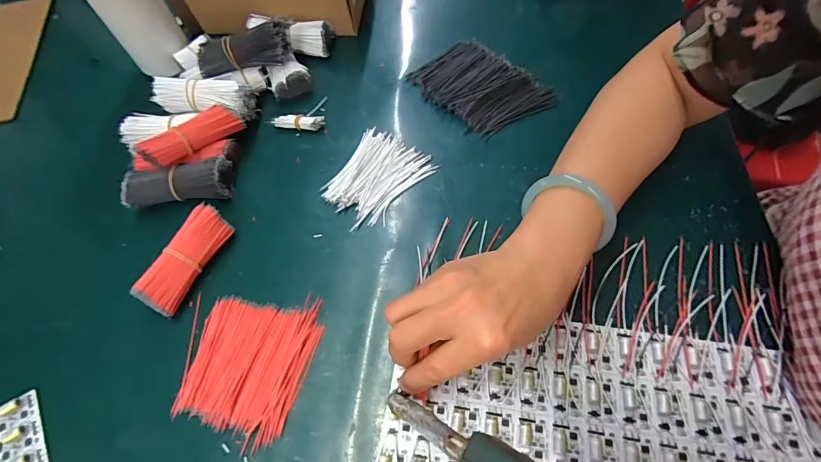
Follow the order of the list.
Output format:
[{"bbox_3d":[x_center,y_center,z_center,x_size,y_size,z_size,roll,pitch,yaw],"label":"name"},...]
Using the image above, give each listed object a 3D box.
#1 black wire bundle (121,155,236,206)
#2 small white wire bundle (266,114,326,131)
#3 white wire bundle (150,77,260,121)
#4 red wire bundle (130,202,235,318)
[{"bbox_3d":[-0.215,-0.044,0.388,0.091,0.034,0.034,-11,60,-2],"label":"black wire bundle"},{"bbox_3d":[-0.118,-0.113,0.429,0.057,0.014,0.014,2,61,5],"label":"small white wire bundle"},{"bbox_3d":[-0.207,-0.135,0.417,0.087,0.033,0.039,5,61,7],"label":"white wire bundle"},{"bbox_3d":[-0.185,0.024,0.345,0.030,0.034,0.088,22,64,16],"label":"red wire bundle"}]

